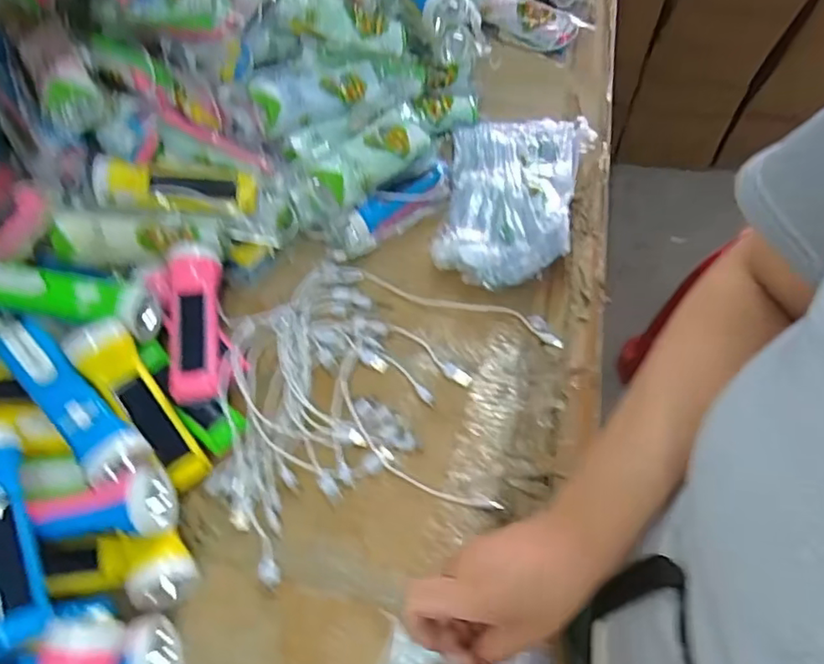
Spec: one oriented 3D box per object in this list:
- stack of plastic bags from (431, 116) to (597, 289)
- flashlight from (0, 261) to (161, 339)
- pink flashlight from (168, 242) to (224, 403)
[{"bbox_3d":[0.126,-0.170,0.705,0.171,0.057,0.289,6,58,8],"label":"stack of plastic bags"},{"bbox_3d":[-0.335,-0.033,0.593,0.159,0.049,0.052,10,58,11],"label":"flashlight"},{"bbox_3d":[-0.220,-0.008,0.595,0.057,0.052,0.158,-7,57,-1],"label":"pink flashlight"}]

